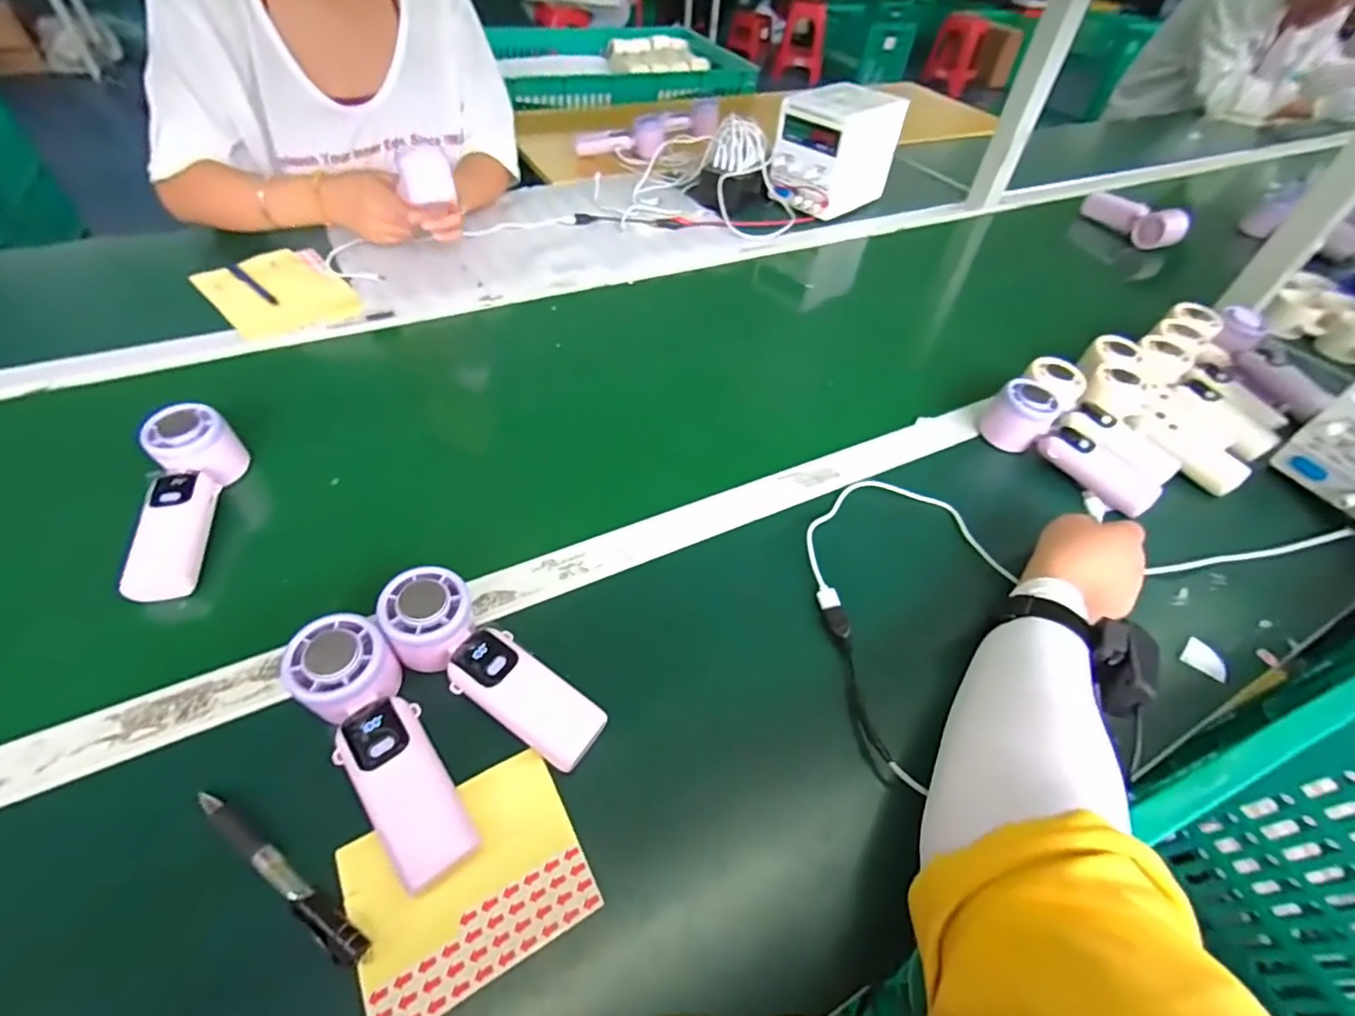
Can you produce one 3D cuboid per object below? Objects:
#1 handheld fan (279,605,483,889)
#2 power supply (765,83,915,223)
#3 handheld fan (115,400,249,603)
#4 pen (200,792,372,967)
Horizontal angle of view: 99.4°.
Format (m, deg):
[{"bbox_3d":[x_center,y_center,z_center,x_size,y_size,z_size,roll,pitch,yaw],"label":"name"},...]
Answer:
[{"bbox_3d":[-0.178,0.141,0.348,0.054,0.043,0.168,-29,72,-26],"label":"handheld fan"},{"bbox_3d":[0.260,-0.592,0.951,0.184,0.145,0.120,-29,57,-27],"label":"power supply"},{"bbox_3d":[-0.397,-0.003,0.464,0.050,0.049,0.165,-6,63,-10],"label":"handheld fan"},{"bbox_3d":[-0.220,0.200,0.315,0.138,0.011,0.014,27,52,18],"label":"pen"}]

